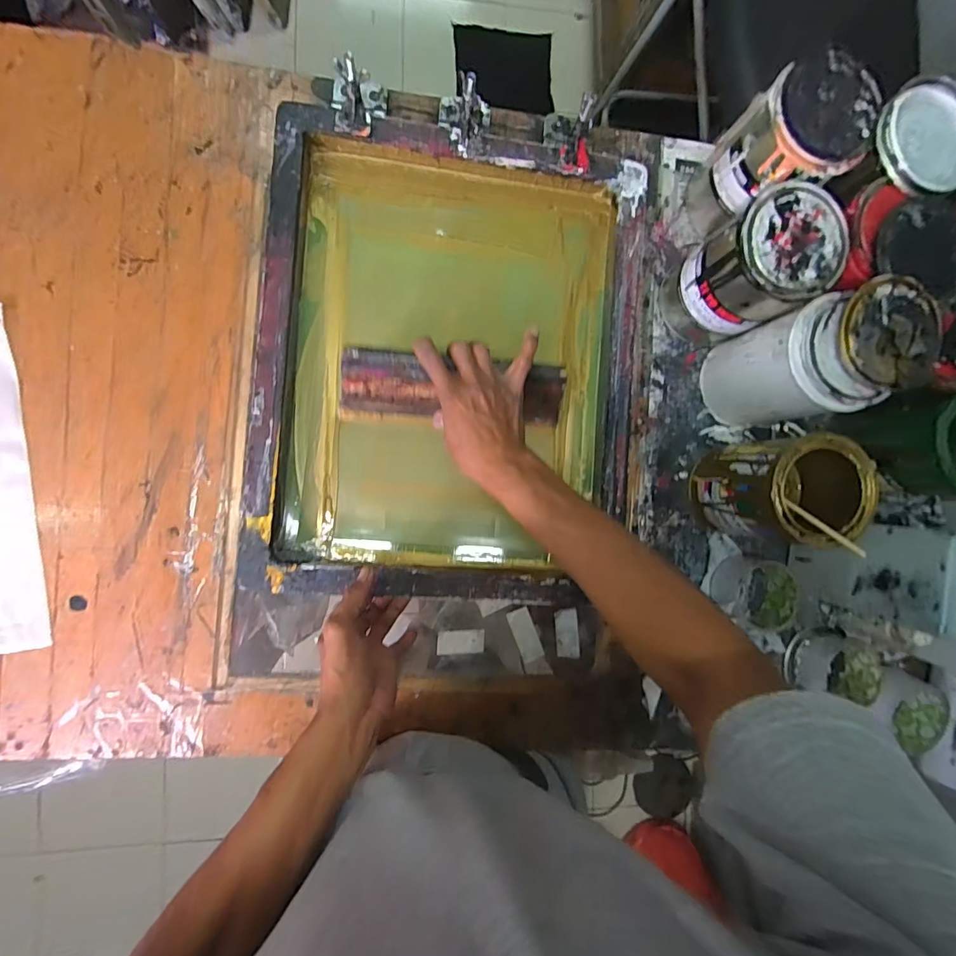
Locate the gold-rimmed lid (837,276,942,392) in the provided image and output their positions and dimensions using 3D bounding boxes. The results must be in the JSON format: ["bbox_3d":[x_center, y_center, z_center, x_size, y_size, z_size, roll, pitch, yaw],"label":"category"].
[{"bbox_3d":[0.373,-0.133,0.409,0.084,0.020,0.093,11,89,-7],"label":"gold-rimmed lid"}]

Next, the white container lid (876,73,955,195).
[{"bbox_3d":[0.438,-0.327,0.433,0.122,0.016,0.105,-22,93,-7],"label":"white container lid"}]

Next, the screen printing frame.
[{"bbox_3d":[-0.025,-0.121,0.512,0.404,0.040,0.500,4,89,-7],"label":"screen printing frame"}]

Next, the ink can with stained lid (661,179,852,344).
[{"bbox_3d":[0.285,-0.215,0.493,0.106,0.147,0.101,0,89,-7],"label":"ink can with stained lid"}]

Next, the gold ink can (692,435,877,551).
[{"bbox_3d":[0.321,0.013,0.499,0.111,0.139,0.105,-9,90,-7],"label":"gold ink can"}]

